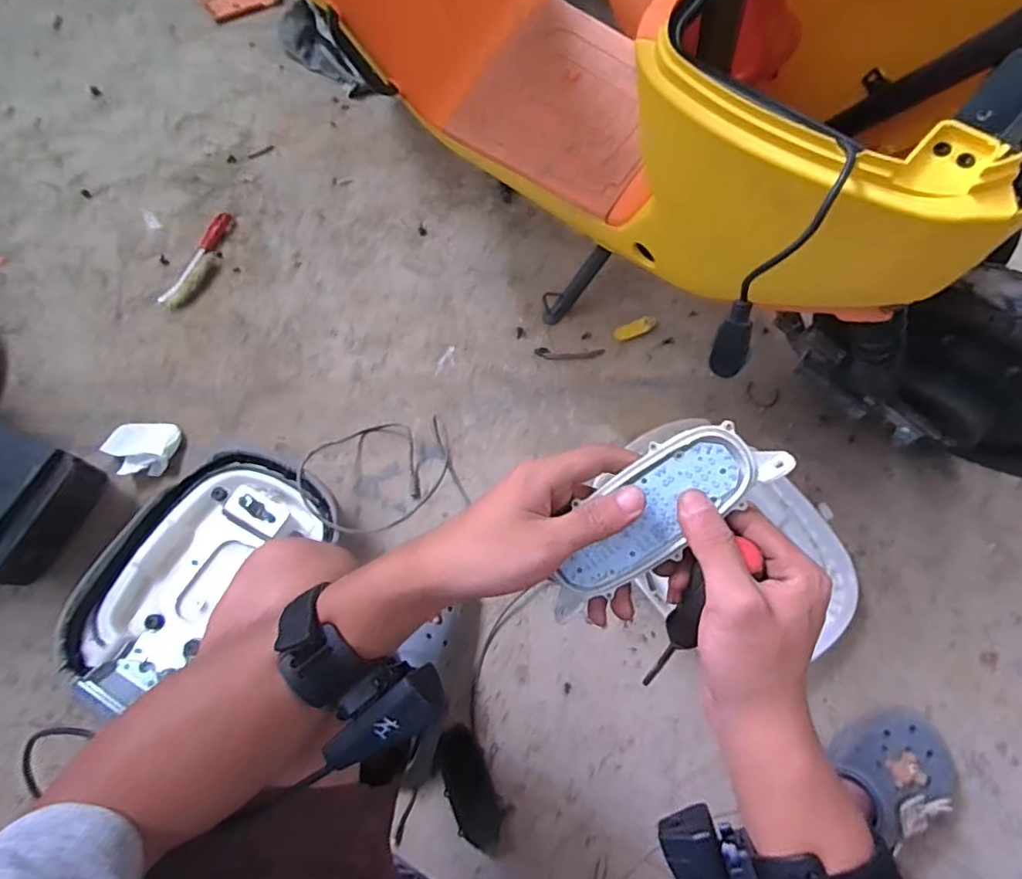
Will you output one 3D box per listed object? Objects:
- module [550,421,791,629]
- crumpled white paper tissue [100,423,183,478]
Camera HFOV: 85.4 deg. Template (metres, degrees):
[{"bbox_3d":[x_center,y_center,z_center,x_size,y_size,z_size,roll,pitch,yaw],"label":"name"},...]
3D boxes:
[{"bbox_3d":[0.076,0.045,0.309,0.146,0.022,0.056,-46,71,12],"label":"module"},{"bbox_3d":[-0.569,0.015,0.855,0.102,0.031,0.086,5,67,6],"label":"crumpled white paper tissue"}]

